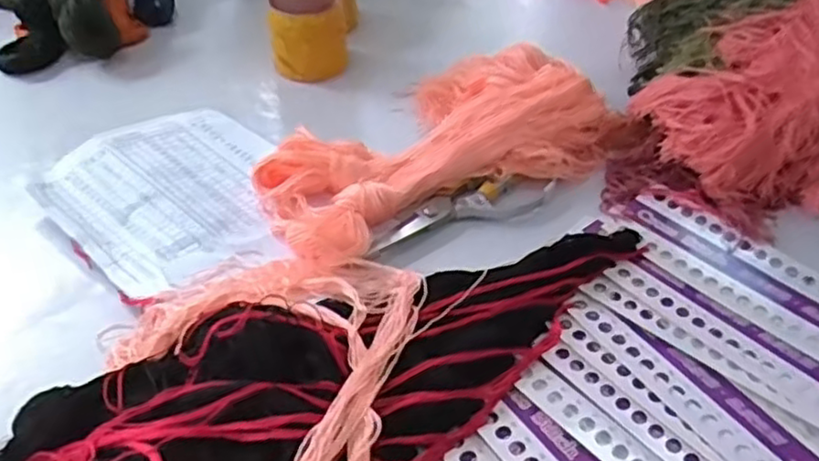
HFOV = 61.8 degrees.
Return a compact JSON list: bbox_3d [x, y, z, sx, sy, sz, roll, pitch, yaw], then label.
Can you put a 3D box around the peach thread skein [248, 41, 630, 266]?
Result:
[{"bbox_3d":[0.019,-0.094,0.648,0.345,0.067,0.200,-23,50,-22],"label":"peach thread skein"}]

